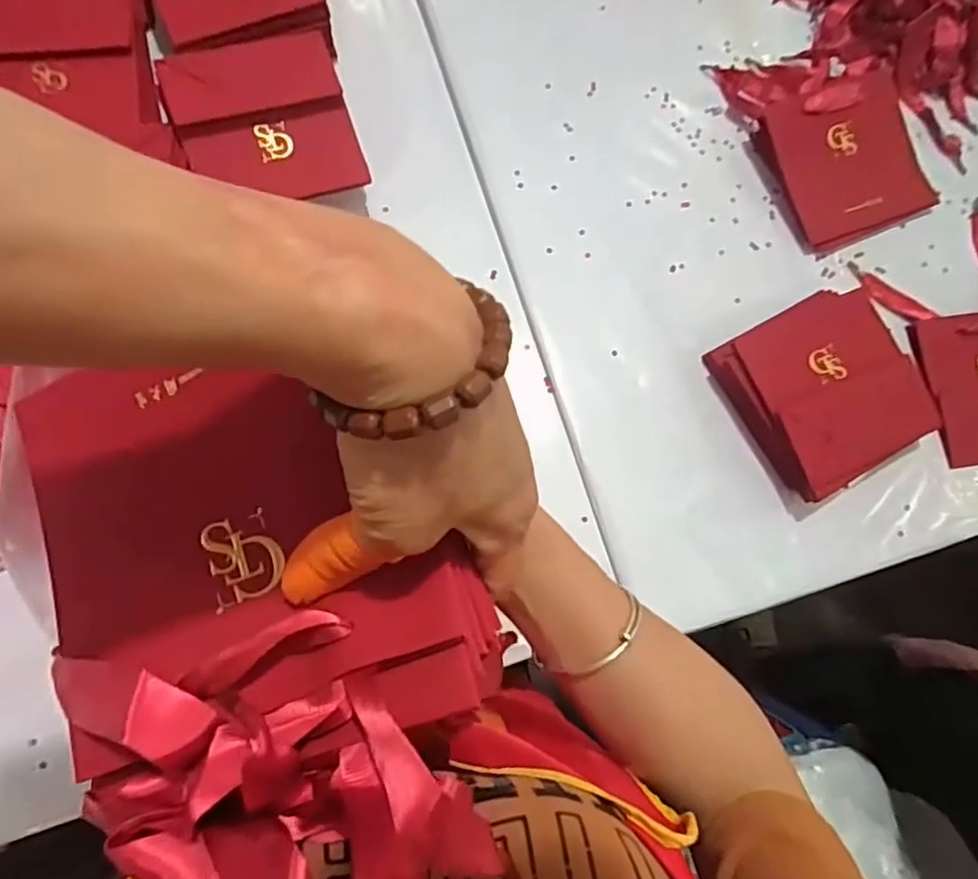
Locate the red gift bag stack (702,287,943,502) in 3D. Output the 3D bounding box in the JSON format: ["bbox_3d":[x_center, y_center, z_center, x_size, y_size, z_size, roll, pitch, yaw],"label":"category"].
[{"bbox_3d":[0.291,-0.045,0.542,0.151,0.048,0.153,-28,80,-11],"label":"red gift bag stack"}]

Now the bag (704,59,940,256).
[{"bbox_3d":[0.338,-0.304,0.607,0.156,0.048,0.218,-21,79,-10],"label":"bag"}]

